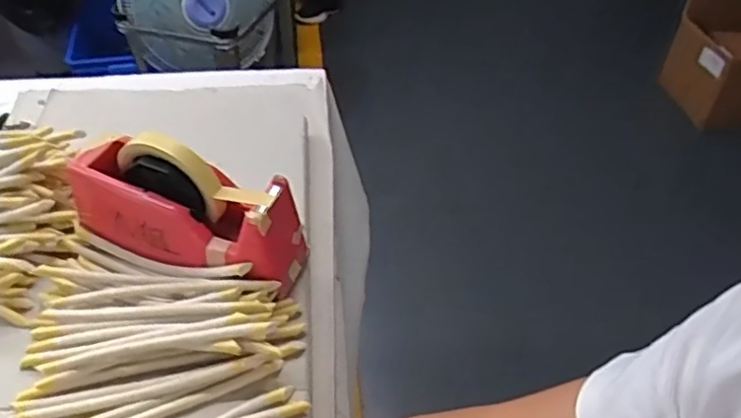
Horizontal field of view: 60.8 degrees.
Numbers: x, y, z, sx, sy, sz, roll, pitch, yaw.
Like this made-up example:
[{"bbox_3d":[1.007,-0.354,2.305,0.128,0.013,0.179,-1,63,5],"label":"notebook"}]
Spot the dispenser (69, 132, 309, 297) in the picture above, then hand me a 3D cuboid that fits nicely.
[{"bbox_3d":[-0.164,-0.004,0.551,0.207,0.108,0.066,12,44,11],"label":"dispenser"}]

